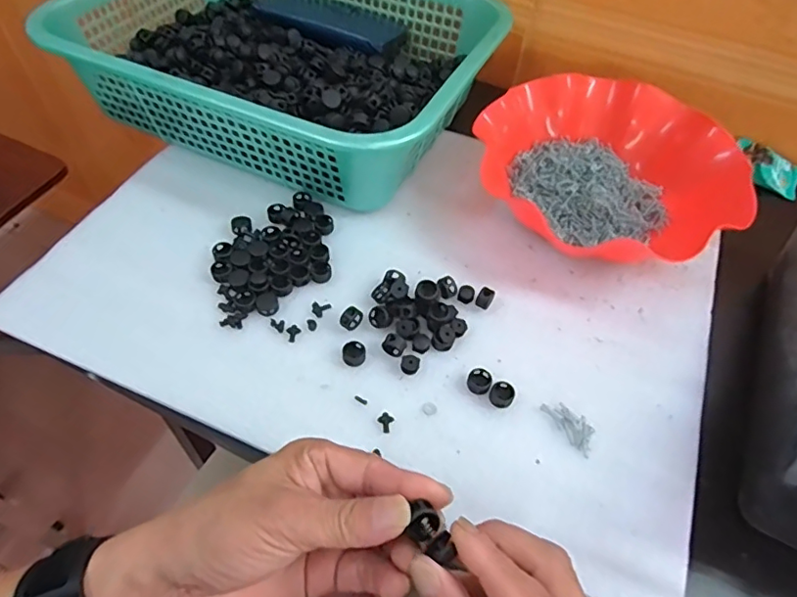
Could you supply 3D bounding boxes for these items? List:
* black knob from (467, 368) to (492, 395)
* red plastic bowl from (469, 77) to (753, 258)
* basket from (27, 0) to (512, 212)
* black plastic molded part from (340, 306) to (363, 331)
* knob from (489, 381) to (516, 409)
[{"bbox_3d":[0.059,0.061,0.400,0.016,0.010,0.017,1,55,-2],"label":"black knob"},{"bbox_3d":[0.186,-0.121,0.502,0.195,0.061,0.202,1,55,-2],"label":"red plastic bowl"},{"bbox_3d":[-0.108,-0.250,0.551,0.379,0.093,0.286,21,56,12],"label":"basket"},{"bbox_3d":[-0.036,0.016,0.423,0.012,0.015,0.018,37,61,21],"label":"black plastic molded part"},{"bbox_3d":[0.074,0.069,0.394,0.016,0.008,0.017,1,55,-2],"label":"knob"}]

